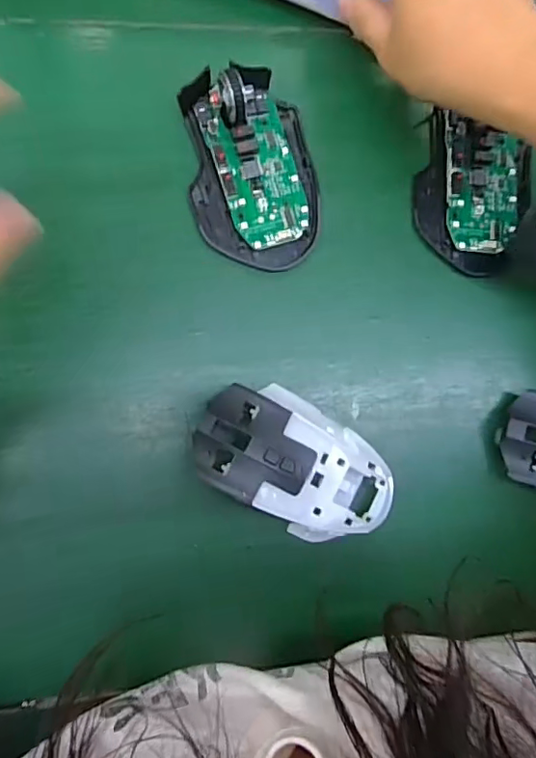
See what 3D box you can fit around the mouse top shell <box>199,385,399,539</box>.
[{"bbox_3d":[0.016,0.048,0.292,0.117,0.039,0.064,31,84,-5],"label":"mouse top shell"}]

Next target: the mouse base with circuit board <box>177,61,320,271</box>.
[{"bbox_3d":[-0.007,-0.119,0.302,0.072,0.030,0.109,-7,86,-7],"label":"mouse base with circuit board"}]

